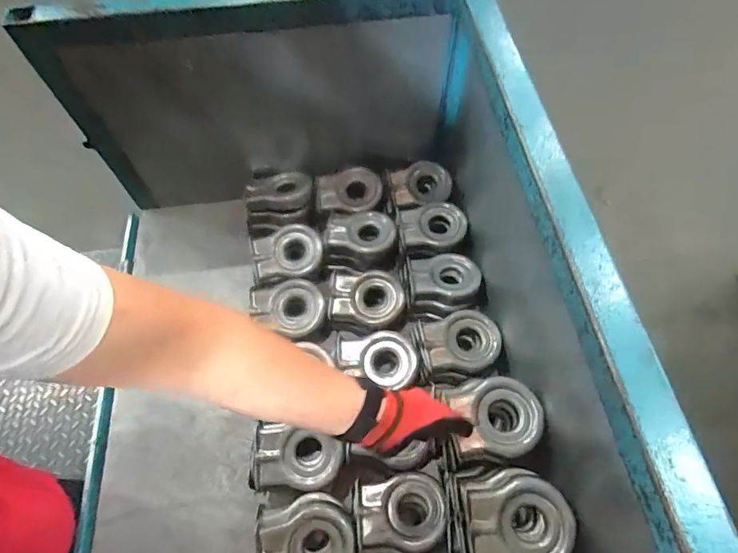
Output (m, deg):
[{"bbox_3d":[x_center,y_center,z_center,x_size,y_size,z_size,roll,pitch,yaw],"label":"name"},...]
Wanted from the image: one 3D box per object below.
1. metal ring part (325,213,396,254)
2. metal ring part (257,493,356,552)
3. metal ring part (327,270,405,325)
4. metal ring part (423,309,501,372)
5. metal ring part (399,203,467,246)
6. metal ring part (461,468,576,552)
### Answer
[{"bbox_3d":[-0.014,-0.086,0.816,0.121,0.023,0.088,7,63,5],"label":"metal ring part"},{"bbox_3d":[-0.081,0.348,0.592,0.120,0.035,0.105,-8,63,-3],"label":"metal ring part"},{"bbox_3d":[-0.005,0.033,0.755,0.120,0.031,0.081,6,63,5],"label":"metal ring part"},{"bbox_3d":[0.146,0.100,0.713,0.116,0.045,0.096,-5,63,-1],"label":"metal ring part"},{"bbox_3d":[0.119,-0.096,0.823,0.116,0.027,0.089,-3,63,0],"label":"metal ring part"},{"bbox_3d":[0.174,0.282,0.526,0.113,0.037,0.101,-2,63,0],"label":"metal ring part"}]

